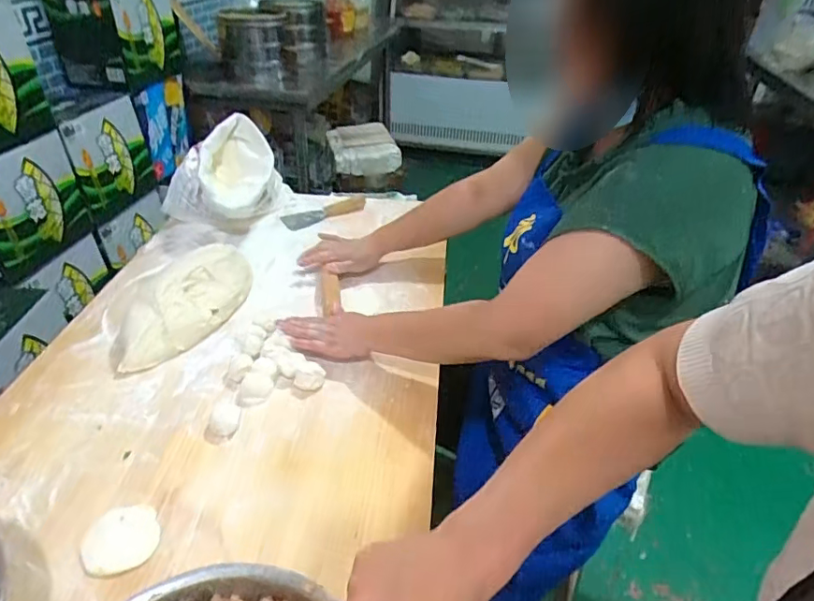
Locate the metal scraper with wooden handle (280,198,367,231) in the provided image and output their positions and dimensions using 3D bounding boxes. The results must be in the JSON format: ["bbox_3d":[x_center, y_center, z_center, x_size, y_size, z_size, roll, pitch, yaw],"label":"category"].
[{"bbox_3d":[-0.182,-0.196,1.184,0.191,0.028,0.071,-18,41,-24],"label":"metal scraper with wooden handle"}]

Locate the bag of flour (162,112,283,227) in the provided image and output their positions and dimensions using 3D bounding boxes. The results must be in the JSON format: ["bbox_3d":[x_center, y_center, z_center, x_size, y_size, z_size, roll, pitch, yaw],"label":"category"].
[{"bbox_3d":[-0.401,-0.249,1.090,0.232,0.176,0.192,8,37,8],"label":"bag of flour"}]

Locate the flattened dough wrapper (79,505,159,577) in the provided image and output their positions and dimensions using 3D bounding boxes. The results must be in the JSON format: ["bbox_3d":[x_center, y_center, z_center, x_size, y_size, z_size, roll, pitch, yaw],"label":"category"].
[{"bbox_3d":[-0.308,0.257,0.573,0.074,0.007,0.077,1,37,-1],"label":"flattened dough wrapper"}]

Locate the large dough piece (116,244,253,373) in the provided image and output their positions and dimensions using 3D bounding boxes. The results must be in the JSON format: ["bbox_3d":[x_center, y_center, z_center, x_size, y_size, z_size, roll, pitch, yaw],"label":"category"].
[{"bbox_3d":[-0.352,0.004,0.856,0.113,0.086,0.279,21,53,24],"label":"large dough piece"}]

